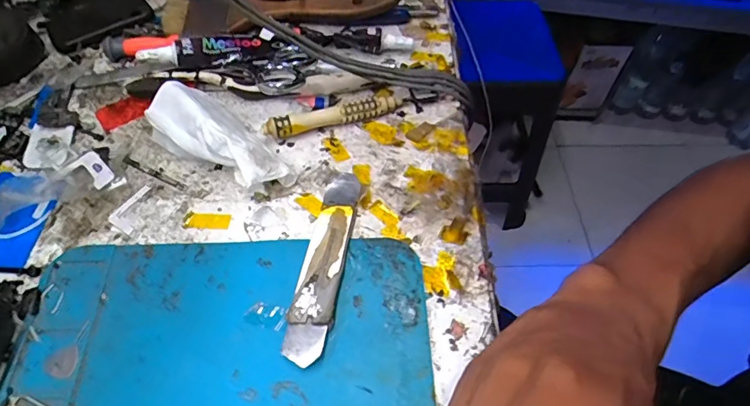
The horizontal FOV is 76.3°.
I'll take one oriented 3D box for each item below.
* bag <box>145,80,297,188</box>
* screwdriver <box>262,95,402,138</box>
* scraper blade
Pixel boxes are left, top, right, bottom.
[{"bbox_3d":[-0.092,-0.038,0.288,0.096,0.031,0.043,36,63,20],"label":"bag"},{"bbox_3d":[-0.026,-0.057,0.311,0.091,0.016,0.014,-20,59,-14],"label":"screwdriver"},{"bbox_3d":[-0.026,0.028,0.256,0.022,0.009,0.113,9,57,4],"label":"scraper blade"}]

